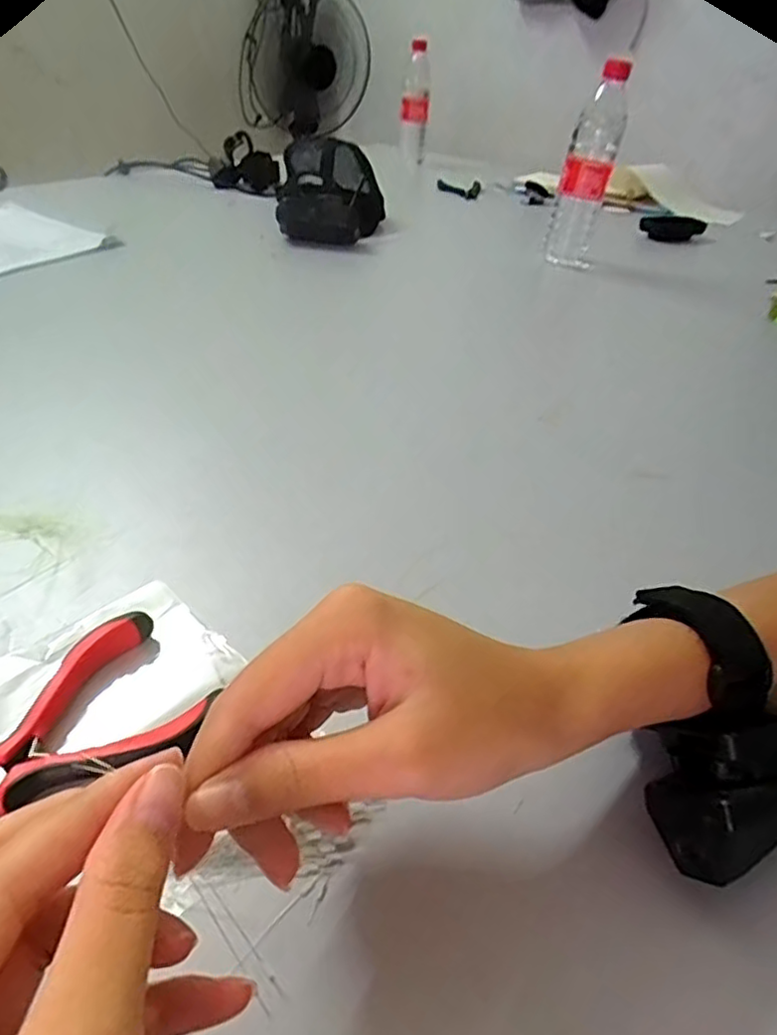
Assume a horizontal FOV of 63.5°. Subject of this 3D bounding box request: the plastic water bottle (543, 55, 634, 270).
[{"bbox_3d":[0.260,-0.449,0.824,0.062,0.239,0.055,13,38,9],"label":"plastic water bottle"}]

